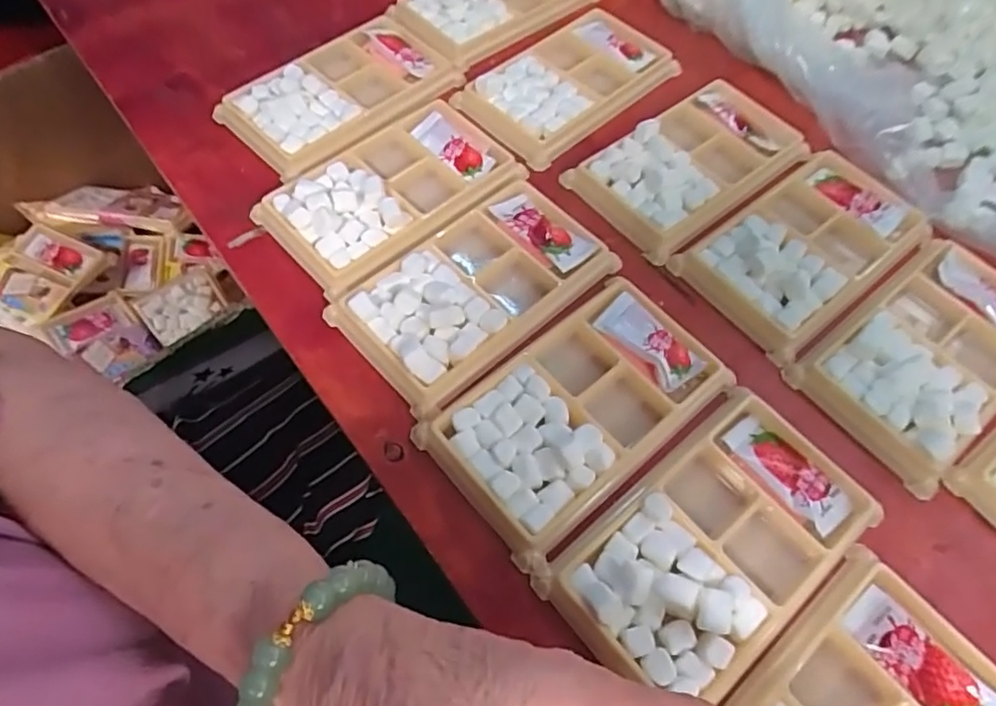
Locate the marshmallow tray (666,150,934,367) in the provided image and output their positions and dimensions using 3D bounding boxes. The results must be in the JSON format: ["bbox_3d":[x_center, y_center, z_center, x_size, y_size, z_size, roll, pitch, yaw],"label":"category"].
[{"bbox_3d":[0.167,-0.060,0.331,0.130,0.016,0.080,-36,69,-20],"label":"marshmallow tray"}]

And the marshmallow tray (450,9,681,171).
[{"bbox_3d":[0.044,-0.176,0.392,0.081,0.016,0.138,42,67,18],"label":"marshmallow tray"}]

